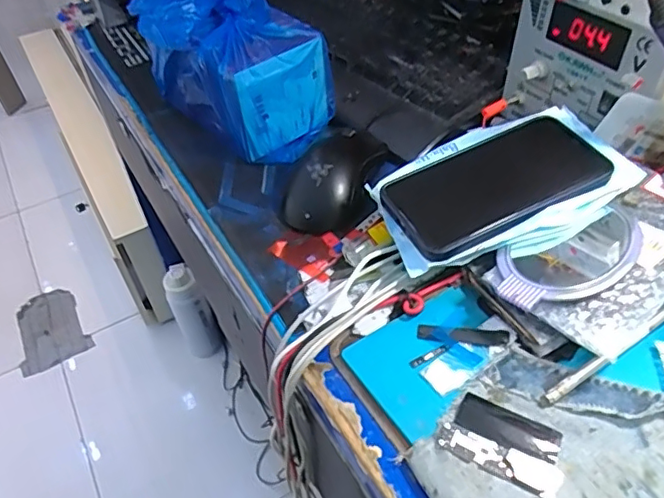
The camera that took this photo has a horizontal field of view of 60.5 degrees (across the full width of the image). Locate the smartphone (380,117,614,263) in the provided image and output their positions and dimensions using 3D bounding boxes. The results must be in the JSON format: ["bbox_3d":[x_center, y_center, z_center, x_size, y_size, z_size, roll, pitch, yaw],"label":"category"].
[{"bbox_3d":[0.121,-0.049,0.421,0.157,0.008,0.084,-26,50,-12],"label":"smartphone"}]

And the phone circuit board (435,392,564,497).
[{"bbox_3d":[0.101,0.112,0.333,0.068,0.004,0.045,20,51,24],"label":"phone circuit board"}]

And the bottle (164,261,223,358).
[{"bbox_3d":[-0.310,0.149,1.271,0.073,0.256,0.078,-28,50,-21],"label":"bottle"}]

